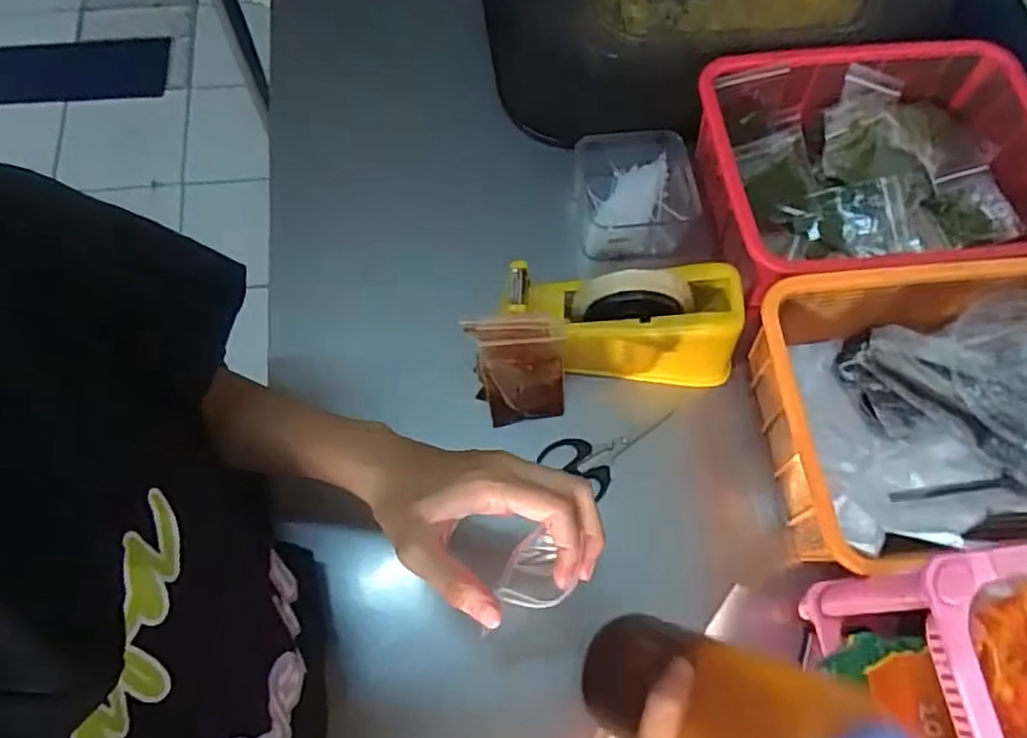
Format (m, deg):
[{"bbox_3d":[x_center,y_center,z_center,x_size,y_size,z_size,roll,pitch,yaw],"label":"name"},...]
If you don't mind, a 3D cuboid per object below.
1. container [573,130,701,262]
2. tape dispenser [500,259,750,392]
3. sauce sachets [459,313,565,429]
[{"bbox_3d":[0.112,-0.160,0.657,0.101,0.070,0.110,-2,68,-4],"label":"container"},{"bbox_3d":[0.087,-0.038,0.570,0.183,0.120,0.066,1,67,-2],"label":"tape dispenser"},{"bbox_3d":[0.005,-0.001,0.565,0.072,0.102,0.014,-9,37,0],"label":"sauce sachets"}]

